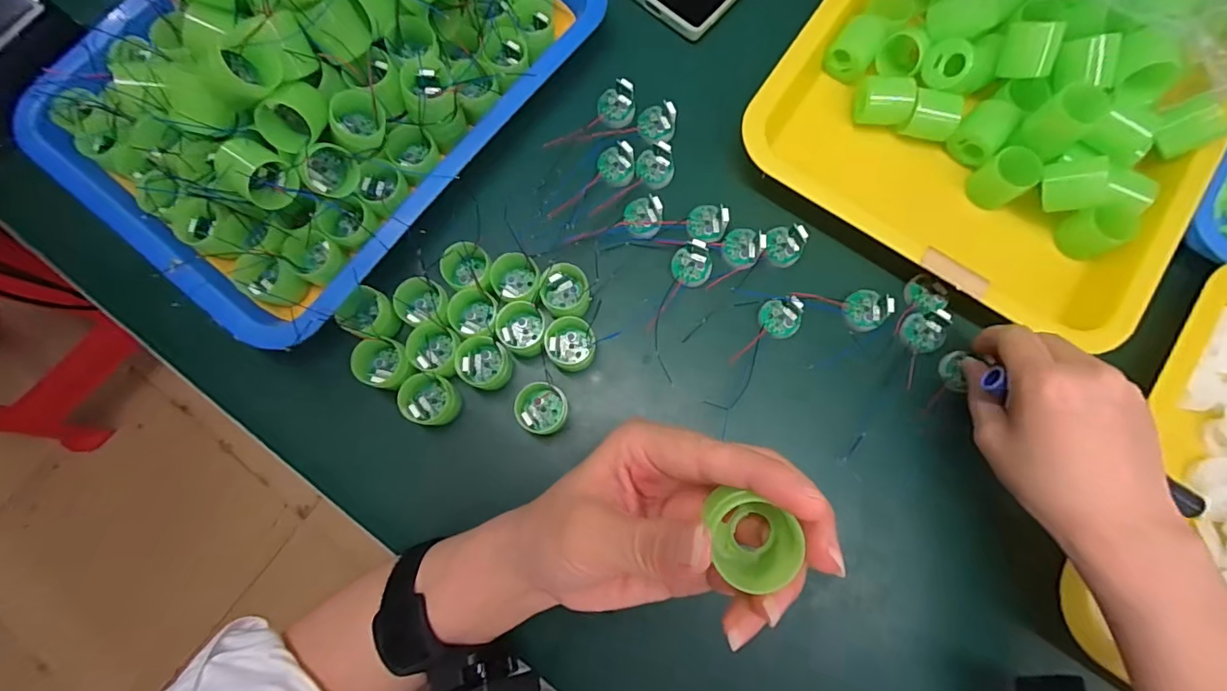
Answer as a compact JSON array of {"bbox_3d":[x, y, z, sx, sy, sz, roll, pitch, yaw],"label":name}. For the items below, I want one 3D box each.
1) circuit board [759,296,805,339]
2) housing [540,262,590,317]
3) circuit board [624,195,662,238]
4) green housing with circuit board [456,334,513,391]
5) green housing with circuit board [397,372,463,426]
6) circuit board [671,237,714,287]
[{"bbox_3d":[0.105,-0.018,0.328,0.024,0.016,0.025,-33,80,-5],"label":"circuit board"},{"bbox_3d":[-0.030,-0.034,0.332,0.029,0.019,0.031,0,79,1],"label":"housing"},{"bbox_3d":[0.019,-0.085,0.342,0.024,0.012,0.026,-4,79,0],"label":"circuit board"},{"bbox_3d":[-0.078,0.012,0.323,0.029,0.027,0.029,19,80,5],"label":"green housing with circuit board"},{"bbox_3d":[-0.110,0.033,0.318,0.028,0.031,0.029,0,79,1],"label":"green housing with circuit board"},{"bbox_3d":[0.051,-0.052,0.335,0.025,0.014,0.026,26,81,6],"label":"circuit board"}]

